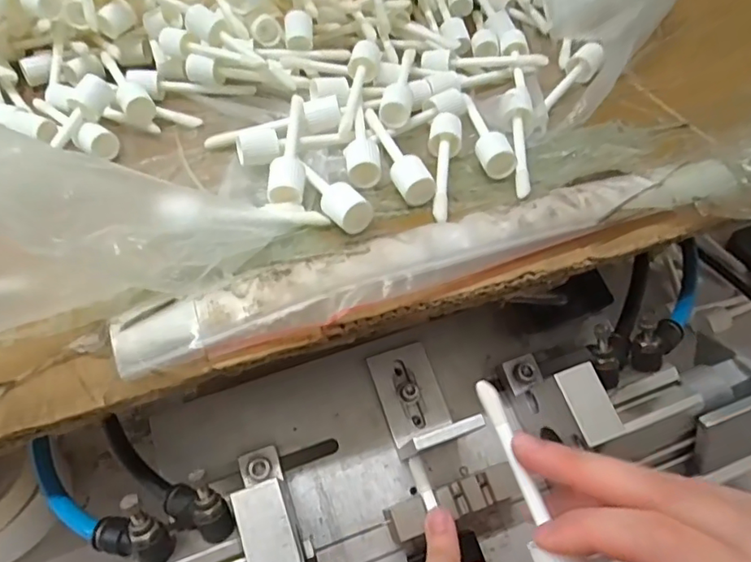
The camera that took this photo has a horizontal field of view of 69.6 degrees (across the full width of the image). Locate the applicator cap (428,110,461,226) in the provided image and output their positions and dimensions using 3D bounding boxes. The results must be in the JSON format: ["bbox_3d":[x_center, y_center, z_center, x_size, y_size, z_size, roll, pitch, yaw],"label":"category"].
[{"bbox_3d":[0.036,-0.062,0.293,0.018,0.014,0.081,5,50,6],"label":"applicator cap"}]

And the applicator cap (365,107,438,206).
[{"bbox_3d":[0.013,-0.070,0.301,0.020,0.015,0.083,-12,50,-8],"label":"applicator cap"}]

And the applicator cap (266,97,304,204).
[{"bbox_3d":[-0.047,-0.072,0.294,0.017,0.013,0.077,-3,50,0],"label":"applicator cap"}]

